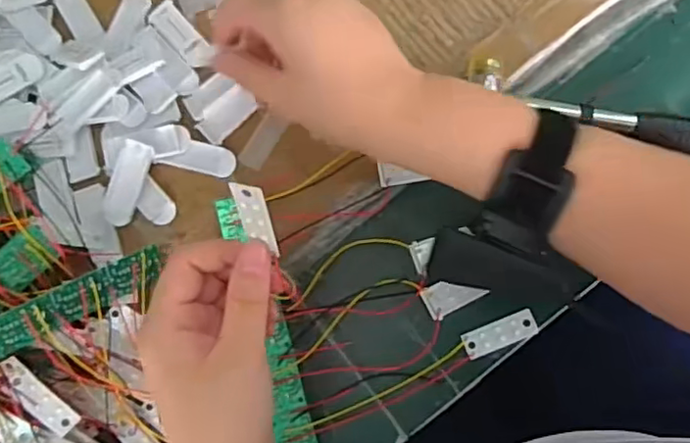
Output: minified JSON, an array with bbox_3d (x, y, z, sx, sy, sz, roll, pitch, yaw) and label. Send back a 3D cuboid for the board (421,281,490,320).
[{"bbox_3d":[0.070,0.046,0.391,0.038,0.005,0.021,-25,80,0],"label":"board"}]

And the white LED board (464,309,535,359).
[{"bbox_3d":[0.098,0.071,0.388,0.046,0.004,0.016,-22,80,1],"label":"white LED board"}]

